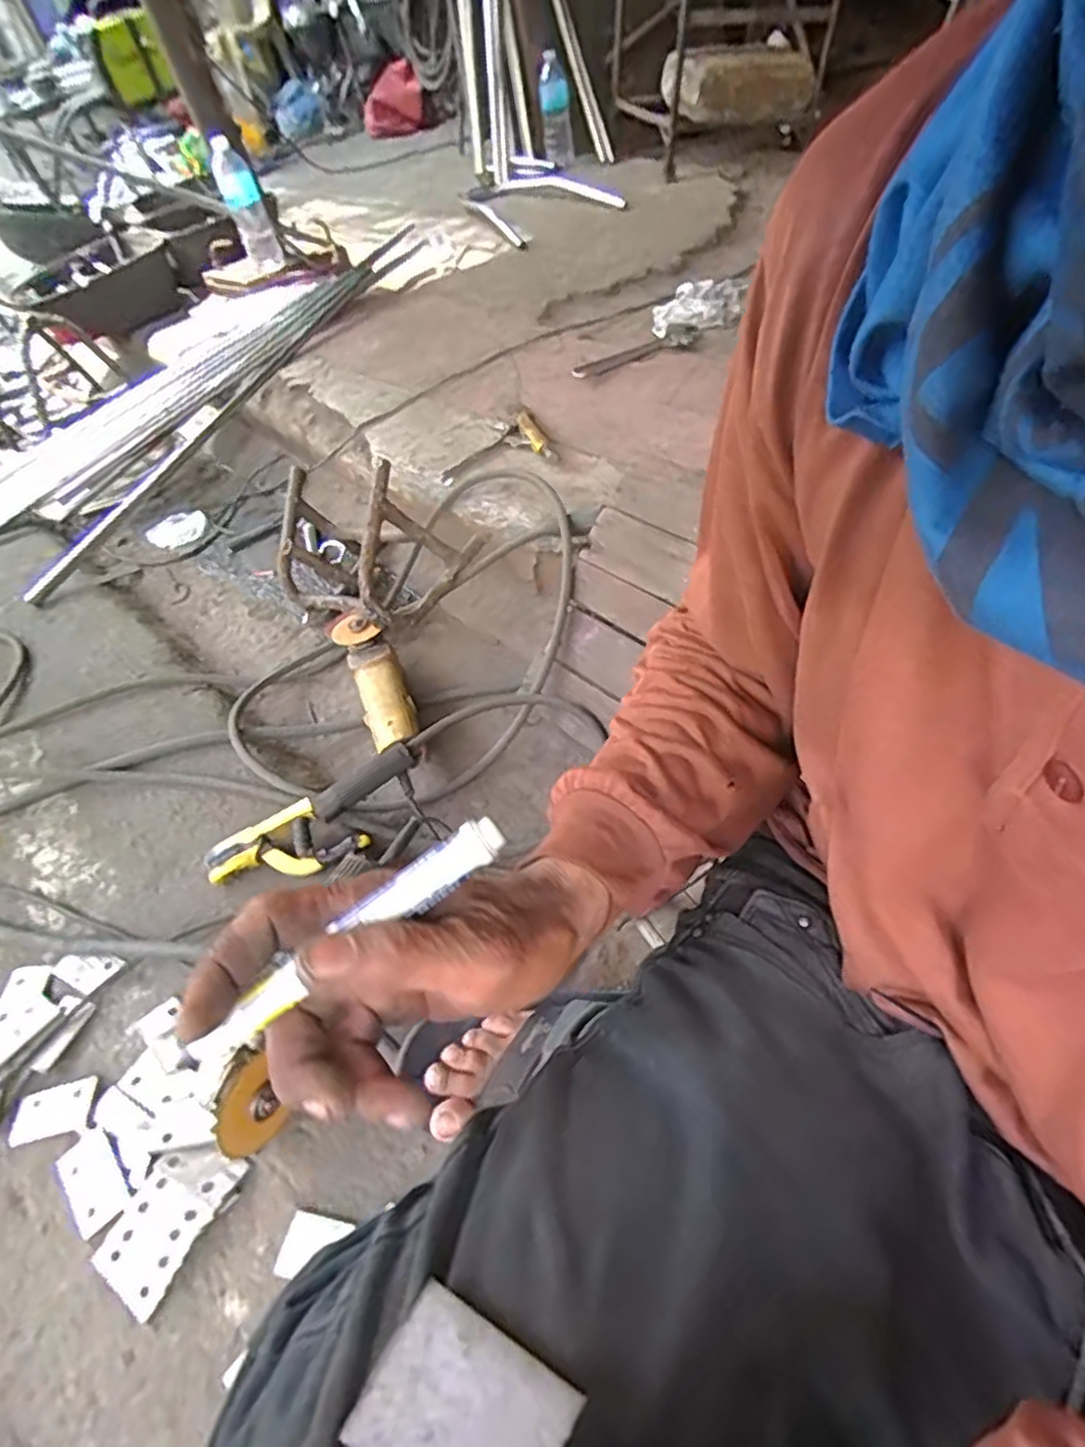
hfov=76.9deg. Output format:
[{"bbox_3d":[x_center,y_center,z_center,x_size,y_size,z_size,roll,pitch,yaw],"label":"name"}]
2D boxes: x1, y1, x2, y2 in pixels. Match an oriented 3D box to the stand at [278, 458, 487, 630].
[{"bbox_3d":[-0.272,-0.270,1.041,0.302,0.251,0.211,26,60,29],"label":"stand"}]

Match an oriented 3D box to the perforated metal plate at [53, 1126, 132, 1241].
[{"bbox_3d":[-0.369,0.373,0.559,0.075,0.004,0.042,34,67,31],"label":"perforated metal plate"}]

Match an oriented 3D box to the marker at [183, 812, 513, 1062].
[{"bbox_3d":[-0.065,0.073,0.234,0.122,0.010,0.014,-38,52,-6],"label":"marker"}]

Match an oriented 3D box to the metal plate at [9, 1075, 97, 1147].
[{"bbox_3d":[-0.431,0.342,0.602,0.068,0.004,0.041,-14,53,-2],"label":"metal plate"}]

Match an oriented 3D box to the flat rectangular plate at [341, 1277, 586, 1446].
[{"bbox_3d":[-0.022,0.188,0.186,0.052,0.004,0.039,22,41,20],"label":"flat rectangular plate"}]

